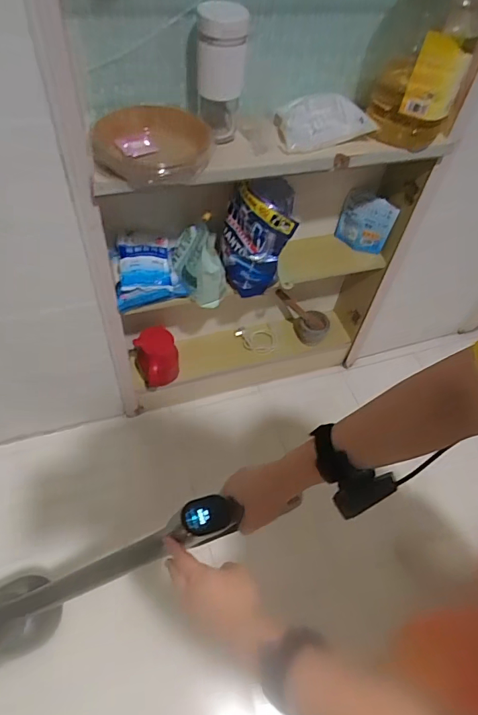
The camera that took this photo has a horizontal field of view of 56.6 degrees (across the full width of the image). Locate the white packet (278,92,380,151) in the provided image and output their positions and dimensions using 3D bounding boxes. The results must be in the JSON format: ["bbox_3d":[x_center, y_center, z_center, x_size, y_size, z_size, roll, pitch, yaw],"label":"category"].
[{"bbox_3d":[0.158,-0.449,0.827,0.179,0.039,0.107,-21,100,-11],"label":"white packet"}]

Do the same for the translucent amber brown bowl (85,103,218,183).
[{"bbox_3d":[-0.152,-0.371,0.772,0.203,0.050,0.203,3,54,-4],"label":"translucent amber brown bowl"}]

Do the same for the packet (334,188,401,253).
[{"bbox_3d":[0.327,-0.346,1.145,0.135,0.138,0.041,19,55,8],"label":"packet"}]

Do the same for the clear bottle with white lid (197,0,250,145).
[{"bbox_3d":[-0.031,-0.485,0.772,0.079,0.196,0.073,4,54,-3],"label":"clear bottle with white lid"}]

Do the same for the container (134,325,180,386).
[{"bbox_3d":[-0.232,-0.003,1.271,0.117,0.160,0.102,-14,57,-15],"label":"container"}]

